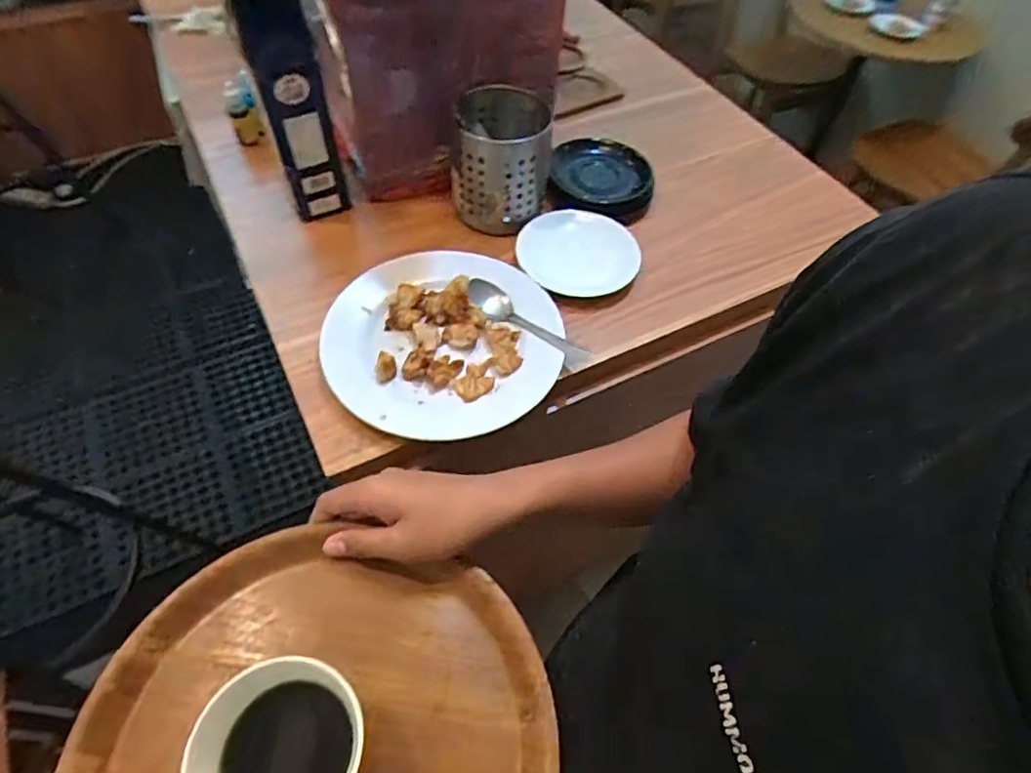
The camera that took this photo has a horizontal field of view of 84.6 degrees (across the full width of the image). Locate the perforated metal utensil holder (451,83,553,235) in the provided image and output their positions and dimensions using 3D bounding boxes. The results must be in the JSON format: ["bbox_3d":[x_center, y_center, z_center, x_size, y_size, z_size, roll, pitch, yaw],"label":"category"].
[{"bbox_3d":[-0.016,-0.284,0.703,0.114,0.122,0.135,5,55,0],"label":"perforated metal utensil holder"}]

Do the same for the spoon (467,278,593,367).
[{"bbox_3d":[0.009,-0.072,0.622,0.155,0.025,0.041,35,60,20],"label":"spoon"}]

